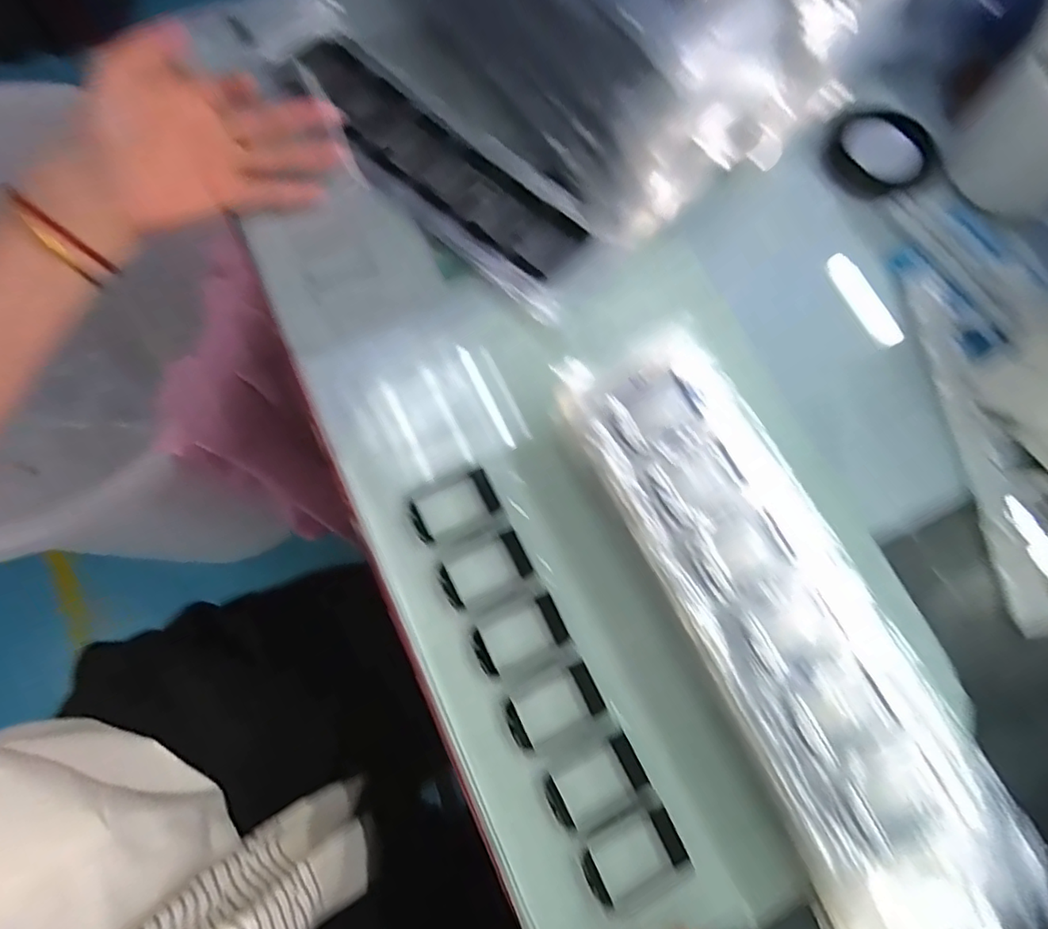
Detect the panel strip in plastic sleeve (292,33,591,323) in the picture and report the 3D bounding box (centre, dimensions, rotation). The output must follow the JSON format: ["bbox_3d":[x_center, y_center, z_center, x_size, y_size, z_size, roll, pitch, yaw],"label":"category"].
[{"bbox_3d":[-0.063,-0.201,0.408,0.248,0.020,0.070,41,76,9],"label":"panel strip in plastic sleeve"}]

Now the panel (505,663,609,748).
[{"bbox_3d":[0.016,0.130,0.325,0.050,0.005,0.028,-25,77,-9],"label":"panel"}]

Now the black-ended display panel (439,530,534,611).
[{"bbox_3d":[-0.022,0.060,0.346,0.049,0.006,0.028,-26,77,-9],"label":"black-ended display panel"}]

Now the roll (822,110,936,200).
[{"bbox_3d":[0.261,-0.228,0.445,0.076,0.018,0.065,-15,76,-7],"label":"roll"}]

